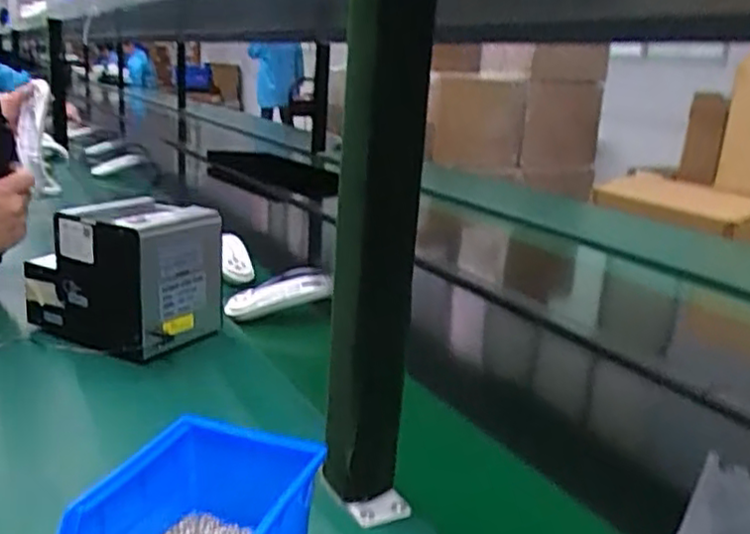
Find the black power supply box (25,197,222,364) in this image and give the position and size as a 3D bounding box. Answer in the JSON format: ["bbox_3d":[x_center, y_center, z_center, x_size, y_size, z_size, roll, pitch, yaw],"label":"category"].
[{"bbox_3d":[-0.290,0.002,0.811,0.179,0.147,0.146,11,19,26],"label":"black power supply box"}]

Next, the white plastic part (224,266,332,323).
[{"bbox_3d":[-0.129,0.038,0.950,0.149,0.044,0.063,-8,20,-31],"label":"white plastic part"}]

